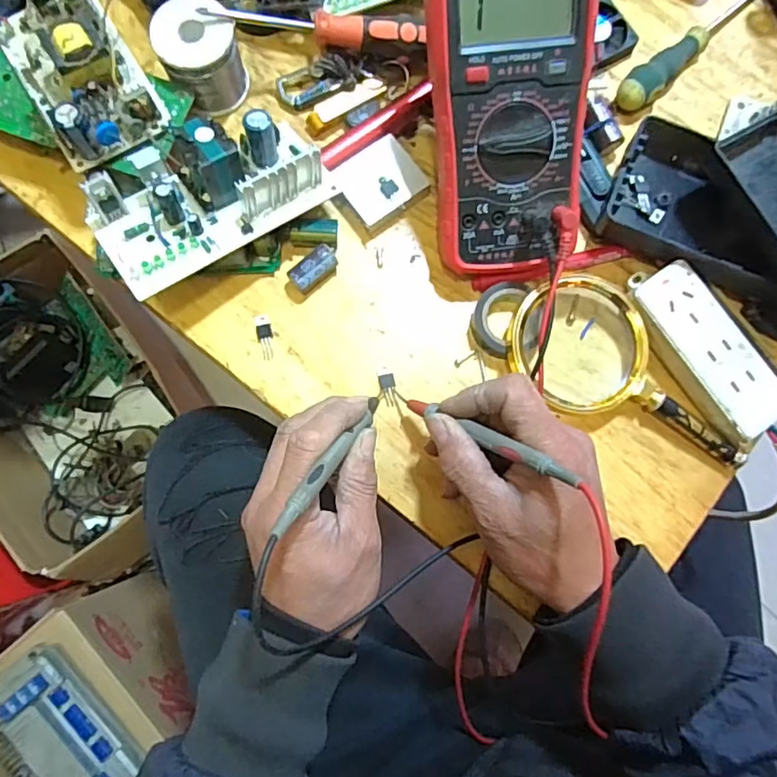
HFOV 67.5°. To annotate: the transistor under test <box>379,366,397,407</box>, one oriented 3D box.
[{"bbox_3d":[0.000,-0.001,0.387,0.010,0.004,0.027,-6,80,-3],"label":"transistor under test"}]

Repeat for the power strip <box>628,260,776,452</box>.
[{"bbox_3d":[0.205,-0.025,0.380,0.045,0.026,0.122,-35,83,-7],"label":"power strip"}]

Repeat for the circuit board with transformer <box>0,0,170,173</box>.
[{"bbox_3d":[-0.200,-0.207,0.367,0.067,0.037,0.117,-31,82,-6],"label":"circuit board with transformer"}]

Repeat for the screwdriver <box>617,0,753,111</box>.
[{"bbox_3d":[0.222,-0.257,0.425,0.024,0.022,0.154,43,82,6],"label":"screwdriver"}]

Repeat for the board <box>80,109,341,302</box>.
[{"bbox_3d":[-0.113,-0.125,0.360,0.146,0.044,0.081,-36,83,-7],"label":"board"}]

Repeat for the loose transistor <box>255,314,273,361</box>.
[{"bbox_3d":[-0.084,-0.035,0.393,0.010,0.004,0.030,-10,81,-3],"label":"loose transistor"}]

